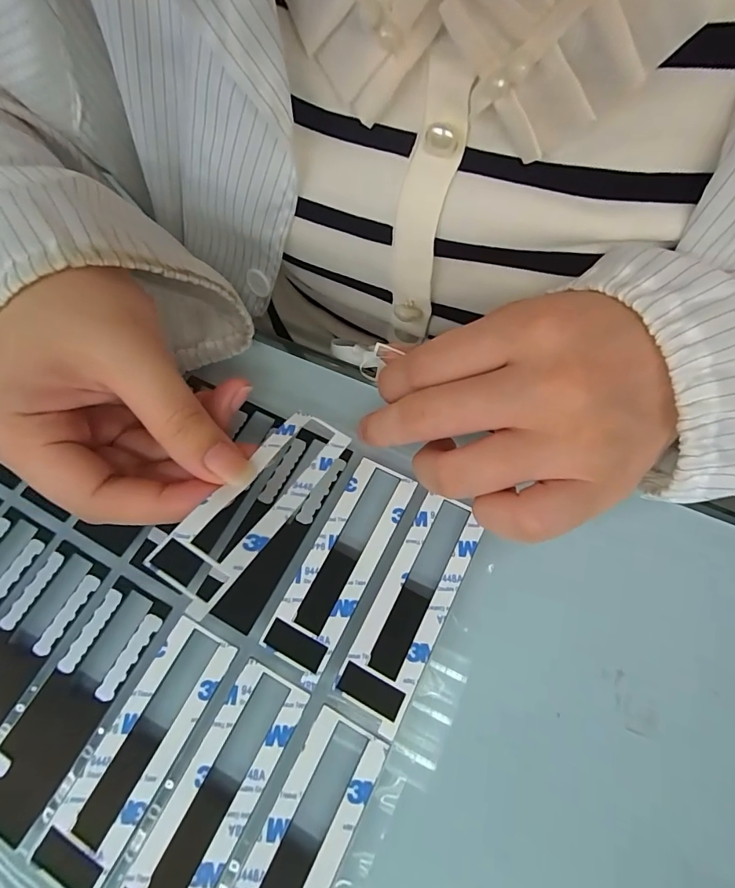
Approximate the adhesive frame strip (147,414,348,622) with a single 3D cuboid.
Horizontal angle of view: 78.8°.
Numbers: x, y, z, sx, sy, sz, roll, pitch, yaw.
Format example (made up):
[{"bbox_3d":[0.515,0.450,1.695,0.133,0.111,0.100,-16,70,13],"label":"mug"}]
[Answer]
[{"bbox_3d":[-0.040,0.019,0.166,0.027,0.004,0.088,34,51,5],"label":"adhesive frame strip"}]

